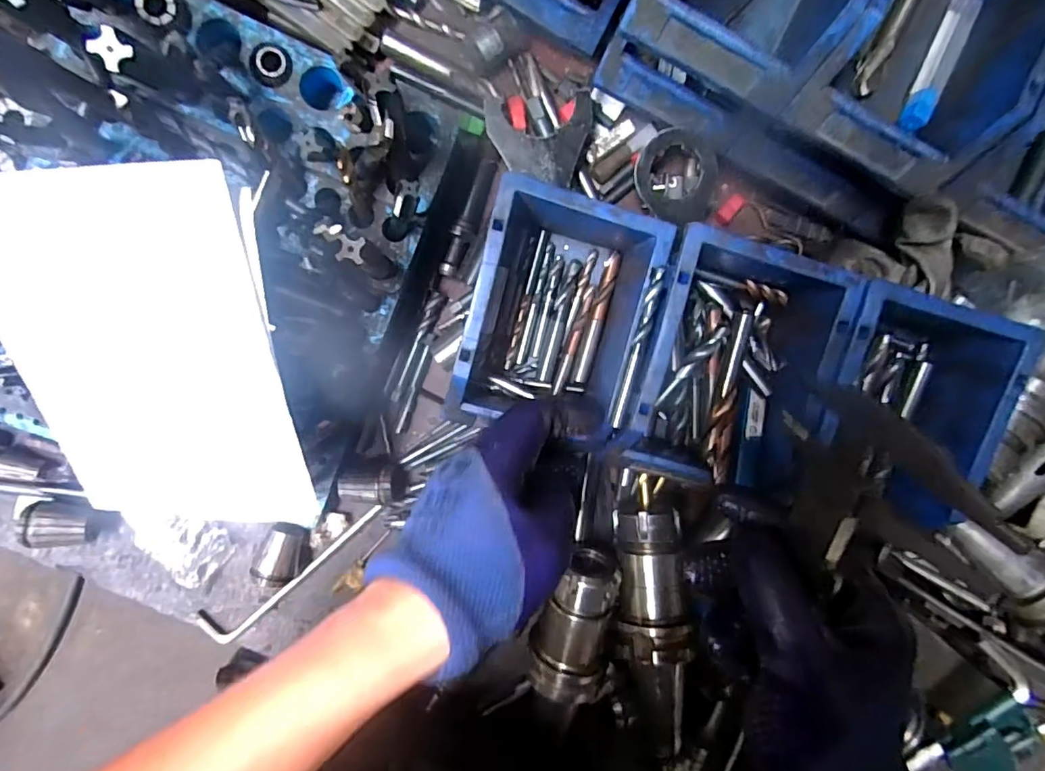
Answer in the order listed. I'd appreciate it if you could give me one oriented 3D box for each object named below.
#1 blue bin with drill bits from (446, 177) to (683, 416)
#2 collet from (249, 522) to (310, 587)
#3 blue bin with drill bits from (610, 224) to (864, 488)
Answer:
[{"bbox_3d":[0.019,-0.049,0.338,0.100,0.072,0.126,14,96,-8],"label":"blue bin with drill bits"},{"bbox_3d":[-0.176,0.125,0.393,0.031,0.026,0.041,26,94,-9],"label":"collet"},{"bbox_3d":[0.122,-0.009,0.326,0.111,0.066,0.148,13,96,-8],"label":"blue bin with drill bits"}]

